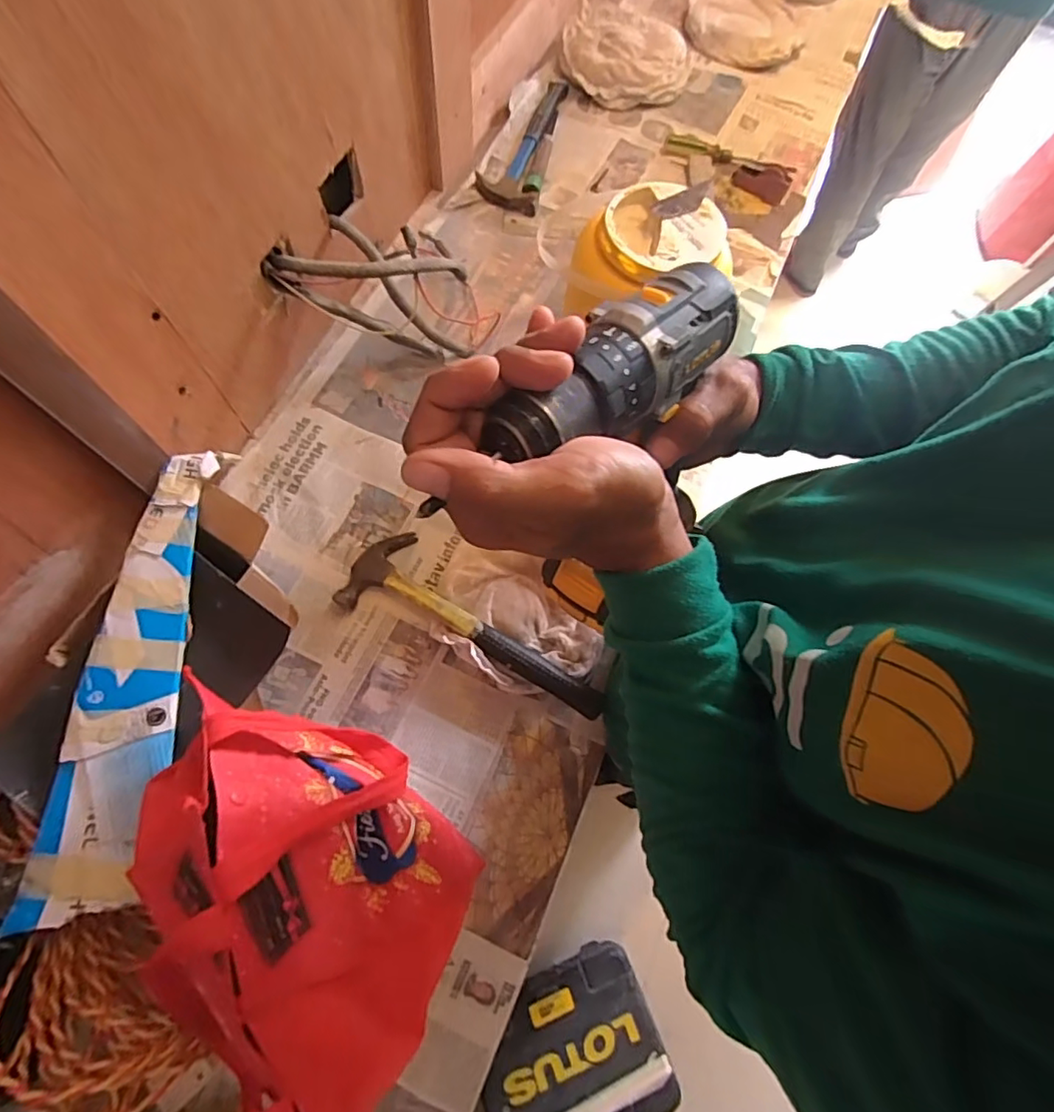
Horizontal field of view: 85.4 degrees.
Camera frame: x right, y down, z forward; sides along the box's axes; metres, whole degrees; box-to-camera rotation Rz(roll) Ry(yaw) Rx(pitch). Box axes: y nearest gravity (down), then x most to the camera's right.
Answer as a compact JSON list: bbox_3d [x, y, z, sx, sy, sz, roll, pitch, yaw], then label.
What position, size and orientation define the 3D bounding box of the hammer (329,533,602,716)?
[{"bbox_3d":[-0.049,0.065,0.604,0.295,0.031,0.099,23,69,6],"label":"hammer"}]

